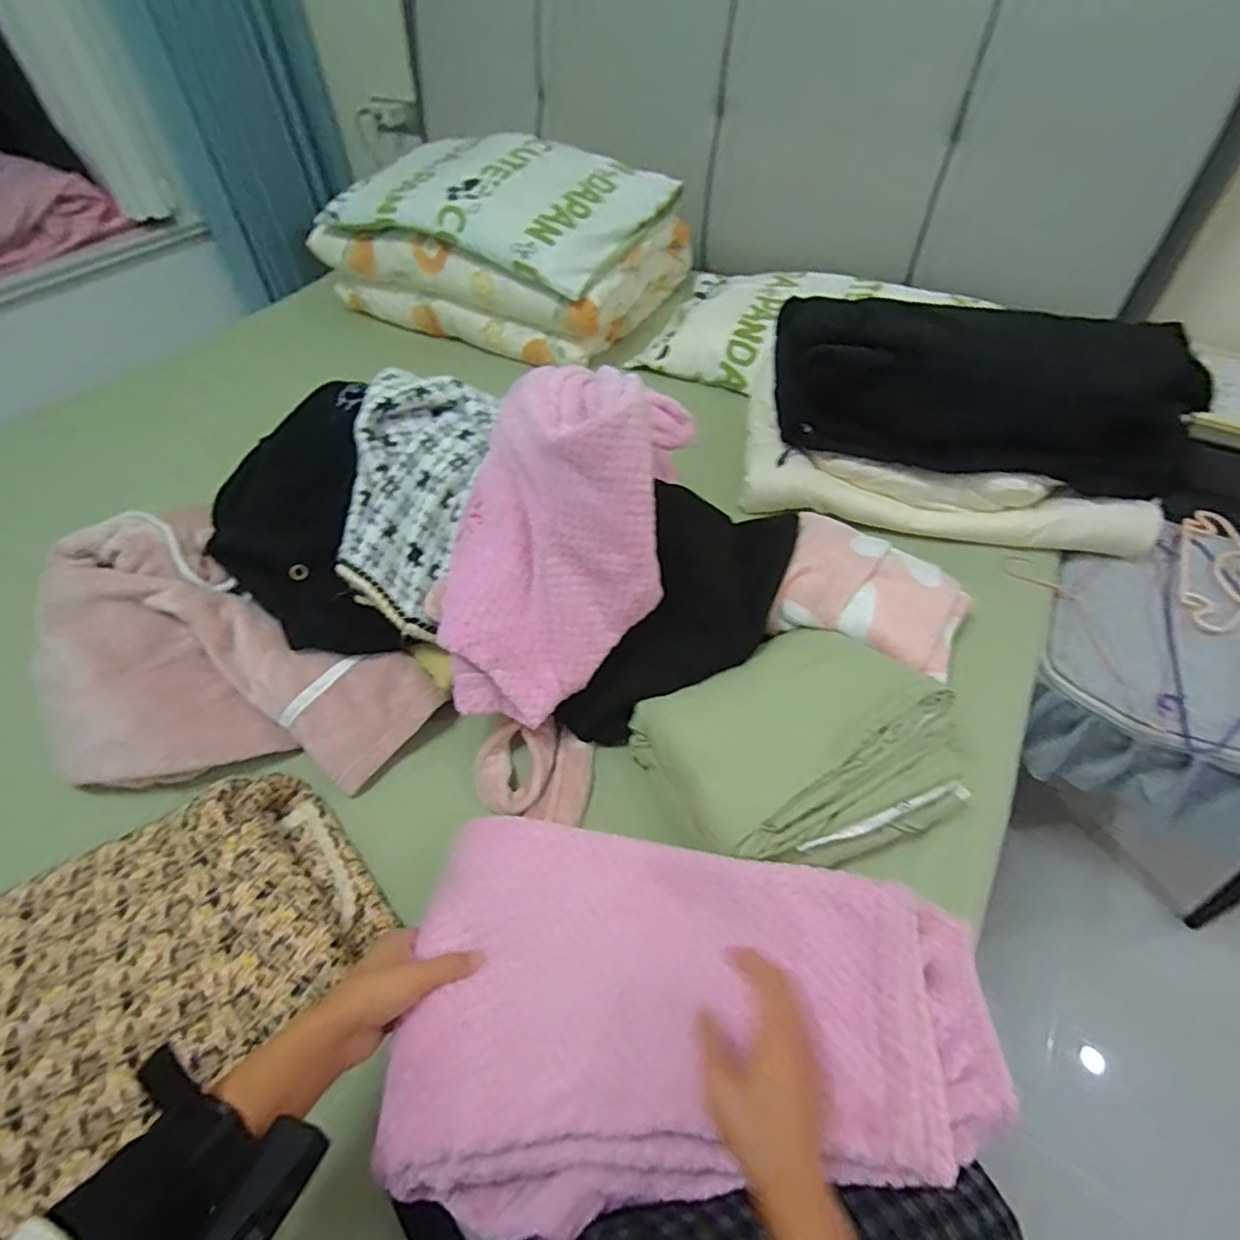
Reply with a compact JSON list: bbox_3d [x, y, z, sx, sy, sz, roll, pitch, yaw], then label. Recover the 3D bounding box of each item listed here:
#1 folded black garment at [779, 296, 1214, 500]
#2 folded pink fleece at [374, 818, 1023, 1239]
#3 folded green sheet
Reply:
[{"bbox_3d":[0.492,-0.328,0.870,0.523,0.178,0.229,5,50,6],"label":"folded black garment"},{"bbox_3d":[0.072,0.297,0.470,0.445,0.057,0.255,2,50,4],"label":"folded pink fleece"},{"bbox_3d":[0.184,0.127,0.632,0.268,0.091,0.239,-25,53,-18],"label":"folded green sheet"}]

